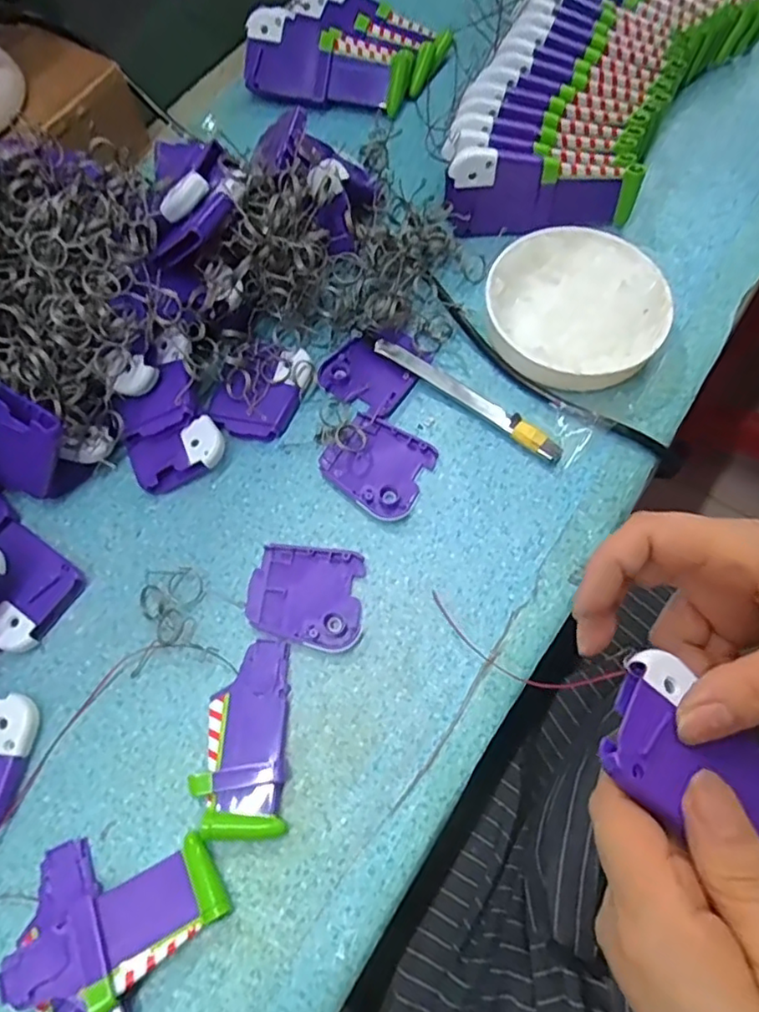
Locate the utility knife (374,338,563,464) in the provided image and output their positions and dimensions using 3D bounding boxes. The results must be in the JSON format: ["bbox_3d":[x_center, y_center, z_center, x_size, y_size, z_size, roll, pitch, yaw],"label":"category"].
[{"bbox_3d":[0.051,-0.065,0.359,0.127,0.008,0.012,35,74,15],"label":"utility knife"}]

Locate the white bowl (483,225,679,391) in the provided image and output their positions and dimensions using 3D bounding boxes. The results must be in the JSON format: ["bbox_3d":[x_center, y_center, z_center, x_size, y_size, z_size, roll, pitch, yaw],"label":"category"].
[{"bbox_3d":[0.115,-0.117,0.371,0.112,0.025,0.104,-1,68,2],"label":"white bowl"}]

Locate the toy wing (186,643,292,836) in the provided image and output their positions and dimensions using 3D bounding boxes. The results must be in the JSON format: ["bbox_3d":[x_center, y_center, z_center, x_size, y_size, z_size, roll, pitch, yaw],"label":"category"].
[{"bbox_3d":[-0.066,0.110,0.297,0.041,0.008,0.087,-3,68,2],"label":"toy wing"}]

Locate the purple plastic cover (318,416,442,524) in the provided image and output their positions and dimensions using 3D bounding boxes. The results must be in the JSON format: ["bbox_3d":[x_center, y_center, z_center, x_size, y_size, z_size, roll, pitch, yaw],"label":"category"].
[{"bbox_3d":[-0.002,-0.024,0.353,0.059,0.005,0.051,27,72,13],"label":"purple plastic cover"}]

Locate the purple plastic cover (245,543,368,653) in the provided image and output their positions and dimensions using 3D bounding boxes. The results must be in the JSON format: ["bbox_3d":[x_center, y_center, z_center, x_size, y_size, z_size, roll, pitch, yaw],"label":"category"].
[{"bbox_3d":[-0.038,0.047,0.328,0.061,0.008,0.052,10,69,7],"label":"purple plastic cover"}]

